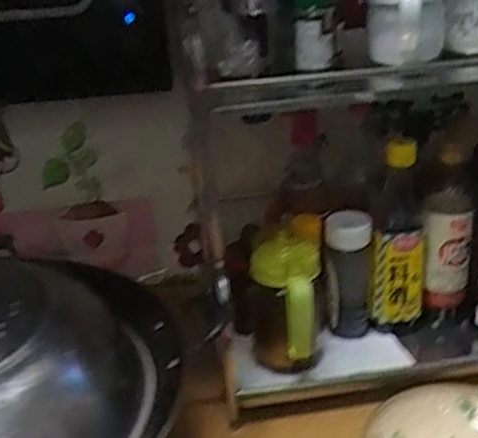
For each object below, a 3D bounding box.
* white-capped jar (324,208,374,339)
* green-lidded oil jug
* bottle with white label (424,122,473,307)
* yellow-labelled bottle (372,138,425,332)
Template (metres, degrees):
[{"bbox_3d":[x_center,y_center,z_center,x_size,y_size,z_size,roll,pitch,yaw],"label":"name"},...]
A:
[{"bbox_3d":[0.133,0.066,0.745,0.055,0.141,0.051,1,27,9],"label":"white-capped jar"},{"bbox_3d":[0.052,0.098,0.696,0.082,0.151,0.117,-4,27,0],"label":"green-lidded oil jug"},{"bbox_3d":[0.247,0.010,0.731,0.055,0.214,0.053,6,28,18],"label":"bottle with white label"},{"bbox_3d":[0.192,0.020,0.736,0.065,0.227,0.074,3,28,13],"label":"yellow-labelled bottle"}]

